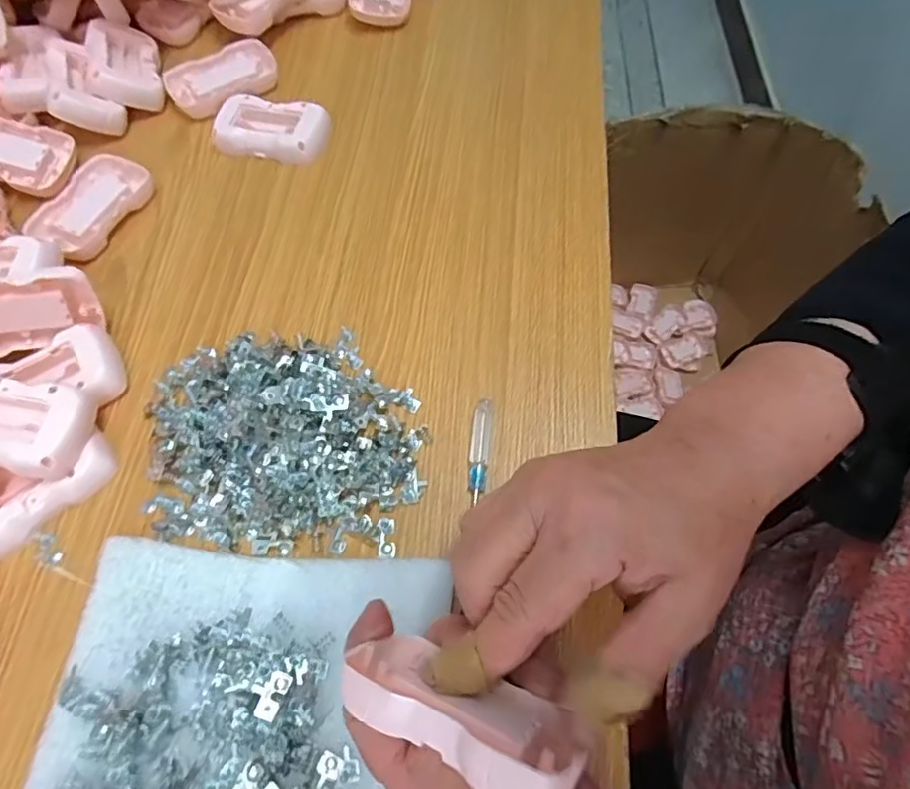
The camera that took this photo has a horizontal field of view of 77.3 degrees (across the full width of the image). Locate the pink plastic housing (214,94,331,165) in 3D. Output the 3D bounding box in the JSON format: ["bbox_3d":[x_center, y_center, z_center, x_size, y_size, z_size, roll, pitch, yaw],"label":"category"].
[{"bbox_3d":[-0.140,-0.205,0.439,0.083,0.018,0.049,9,65,7],"label":"pink plastic housing"}]

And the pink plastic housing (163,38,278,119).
[{"bbox_3d":[-0.190,-0.259,0.467,0.087,0.018,0.052,-29,66,-12],"label":"pink plastic housing"}]

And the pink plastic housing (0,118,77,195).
[{"bbox_3d":[-0.334,-0.180,0.425,0.088,0.017,0.053,18,71,-7],"label":"pink plastic housing"}]

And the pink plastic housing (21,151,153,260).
[{"bbox_3d":[-0.261,-0.136,0.414,0.052,0.018,0.085,23,67,13],"label":"pink plastic housing"}]

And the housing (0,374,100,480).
[{"bbox_3d":[-0.249,0.015,0.308,0.087,0.021,0.051,11,64,-12],"label":"housing"}]

